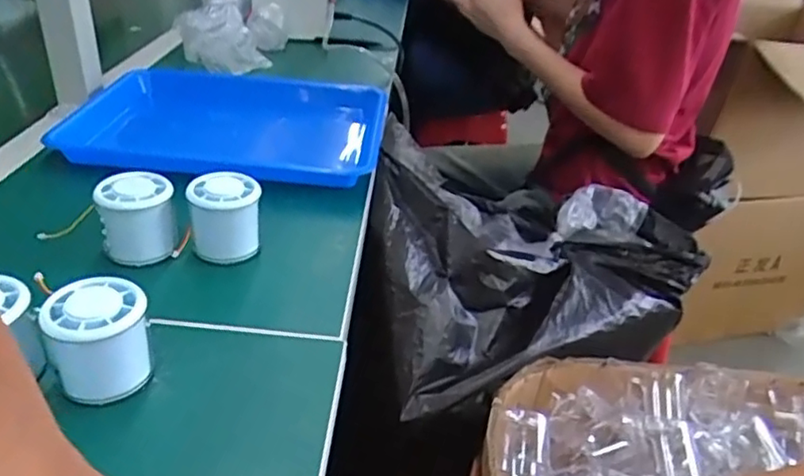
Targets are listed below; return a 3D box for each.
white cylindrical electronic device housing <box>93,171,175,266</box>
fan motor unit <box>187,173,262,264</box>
[{"bbox_3d":[-0.213,-0.013,0.512,0.054,0.065,0.044,-8,35,-21],"label":"white cylindrical electronic device housing"},{"bbox_3d":[-0.145,-0.016,0.524,0.054,0.060,0.047,-5,34,-17],"label":"fan motor unit"}]

